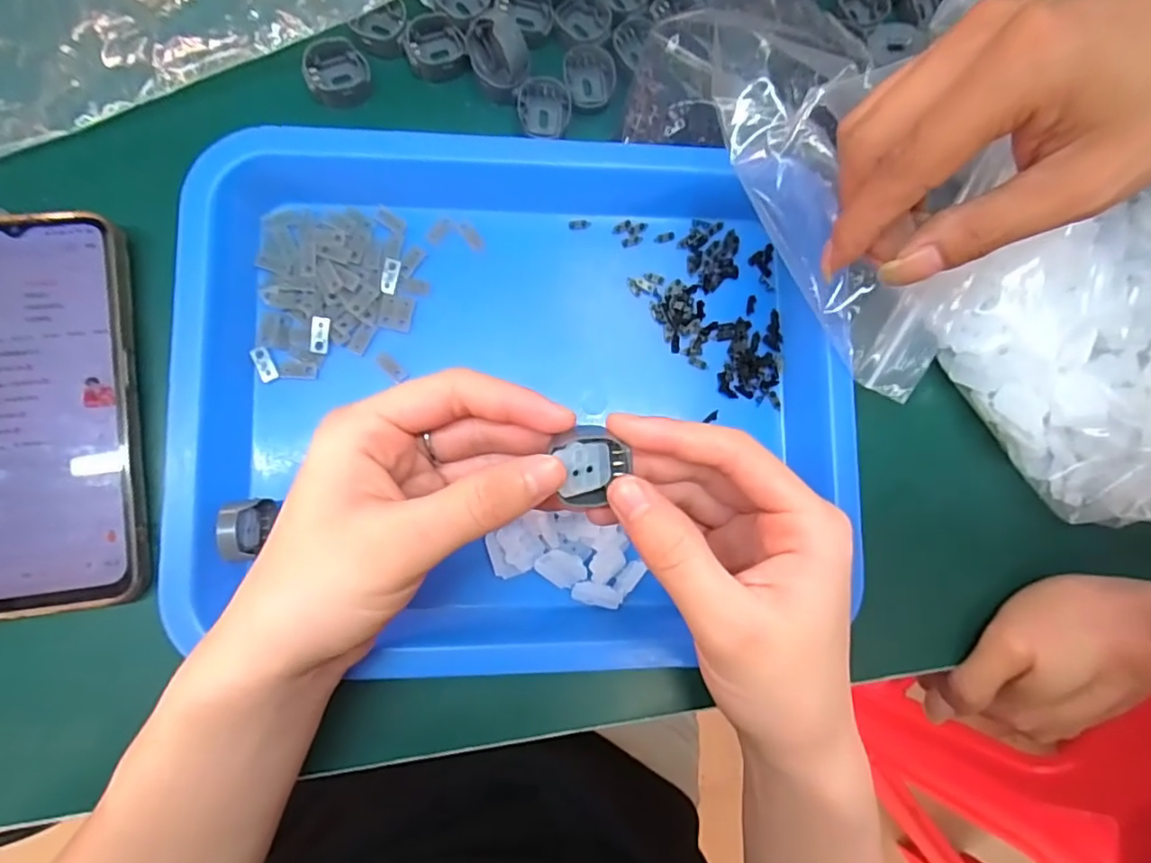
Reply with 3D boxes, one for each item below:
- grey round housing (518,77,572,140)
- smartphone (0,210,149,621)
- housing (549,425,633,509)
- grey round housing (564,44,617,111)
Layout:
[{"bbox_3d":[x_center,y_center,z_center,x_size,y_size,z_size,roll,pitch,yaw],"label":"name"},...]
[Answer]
[{"bbox_3d":[-0.015,-0.157,0.295,0.025,0.010,0.025,1,83,-5],"label":"grey round housing"},{"bbox_3d":[-0.227,-0.009,0.255,0.077,0.013,0.167,-8,85,-5],"label":"smartphone"},{"bbox_3d":[0.006,0.012,0.203,0.024,0.010,0.027,-14,86,-6],"label":"housing"},{"bbox_3d":[0.007,-0.174,0.297,0.025,0.006,0.030,4,83,-5],"label":"grey round housing"}]

